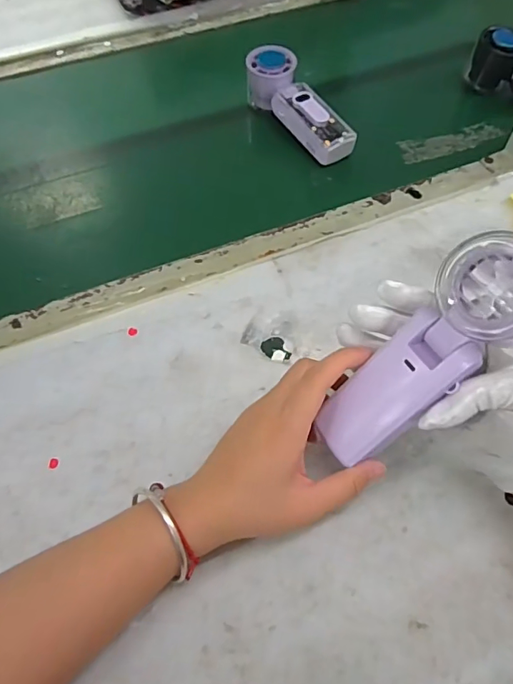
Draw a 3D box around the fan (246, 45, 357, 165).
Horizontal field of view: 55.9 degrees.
[{"bbox_3d":[0.047,-0.271,0.549,0.051,0.051,0.158,-26,62,-14],"label":"fan"}]

